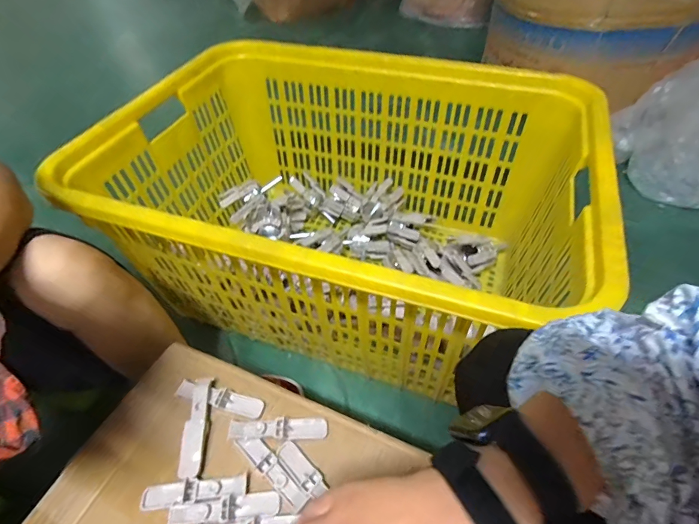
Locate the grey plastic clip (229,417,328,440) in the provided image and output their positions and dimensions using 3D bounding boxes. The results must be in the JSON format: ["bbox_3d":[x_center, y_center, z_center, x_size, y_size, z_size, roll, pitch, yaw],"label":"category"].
[{"bbox_3d":[-0.073,0.173,0.396,0.098,0.014,0.020,-2,50,1],"label":"grey plastic clip"}]

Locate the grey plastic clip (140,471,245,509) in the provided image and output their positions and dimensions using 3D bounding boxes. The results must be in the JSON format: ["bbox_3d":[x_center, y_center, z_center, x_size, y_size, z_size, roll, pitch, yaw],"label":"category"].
[{"bbox_3d":[-0.147,0.219,0.365,0.098,0.015,0.020,-7,50,-3],"label":"grey plastic clip"}]

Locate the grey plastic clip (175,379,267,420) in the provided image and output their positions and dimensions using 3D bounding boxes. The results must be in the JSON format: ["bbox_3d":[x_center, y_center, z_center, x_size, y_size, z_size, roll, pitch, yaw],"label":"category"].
[{"bbox_3d":[-0.142,0.152,0.425,0.099,0.014,0.023,11,51,12],"label":"grey plastic clip"}]

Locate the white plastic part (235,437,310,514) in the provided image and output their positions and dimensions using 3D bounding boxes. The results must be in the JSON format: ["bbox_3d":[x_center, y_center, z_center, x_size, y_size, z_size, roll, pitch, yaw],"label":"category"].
[{"bbox_3d":[-0.075,0.202,0.372,0.090,0.009,0.021,35,59,28],"label":"white plastic part"}]

